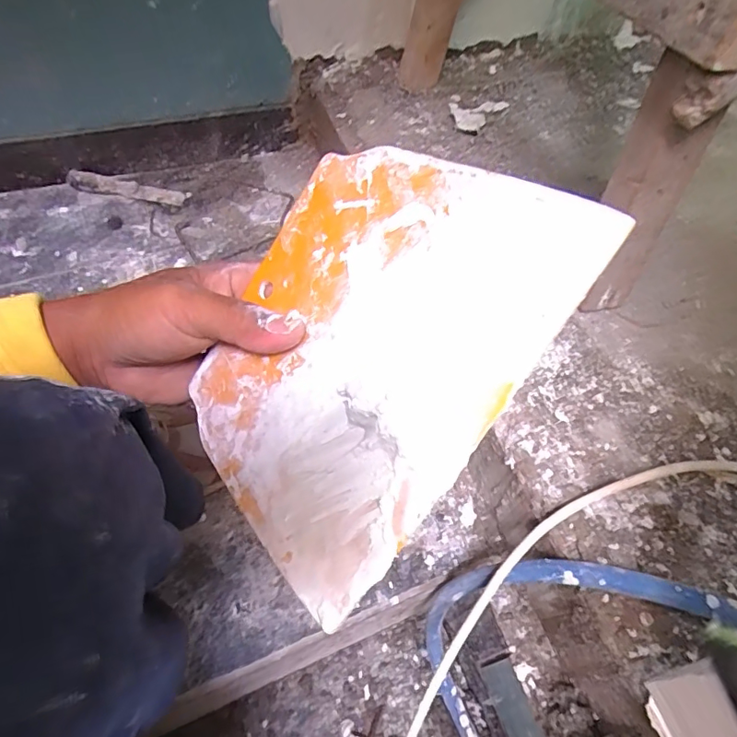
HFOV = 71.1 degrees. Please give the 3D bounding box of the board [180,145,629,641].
[{"bbox_3d":[-0.010,-0.008,0.244,0.146,0.009,0.205,39,103,26],"label":"board"}]

